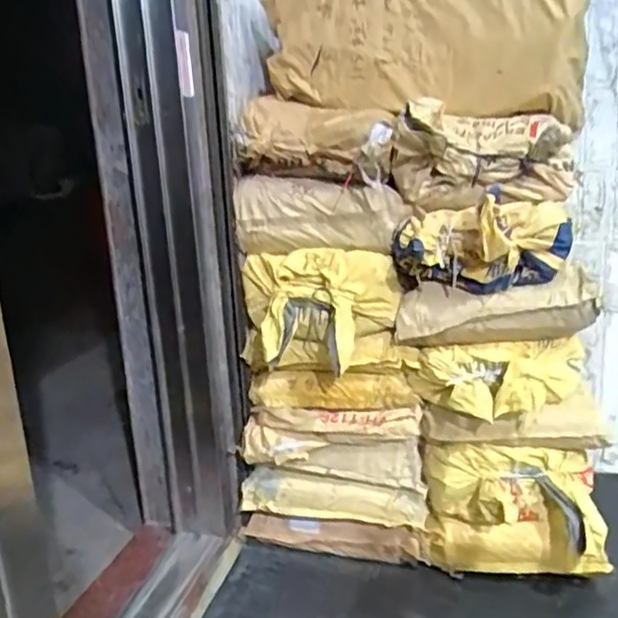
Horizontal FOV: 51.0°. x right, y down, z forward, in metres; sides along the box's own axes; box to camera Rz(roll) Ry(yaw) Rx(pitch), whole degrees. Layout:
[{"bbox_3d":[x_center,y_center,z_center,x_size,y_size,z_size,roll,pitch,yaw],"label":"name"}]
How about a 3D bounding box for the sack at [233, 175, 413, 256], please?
[{"bbox_3d":[0.021,-0.222,1.538,0.412,0.161,0.080,3,16,20],"label":"sack"}]

